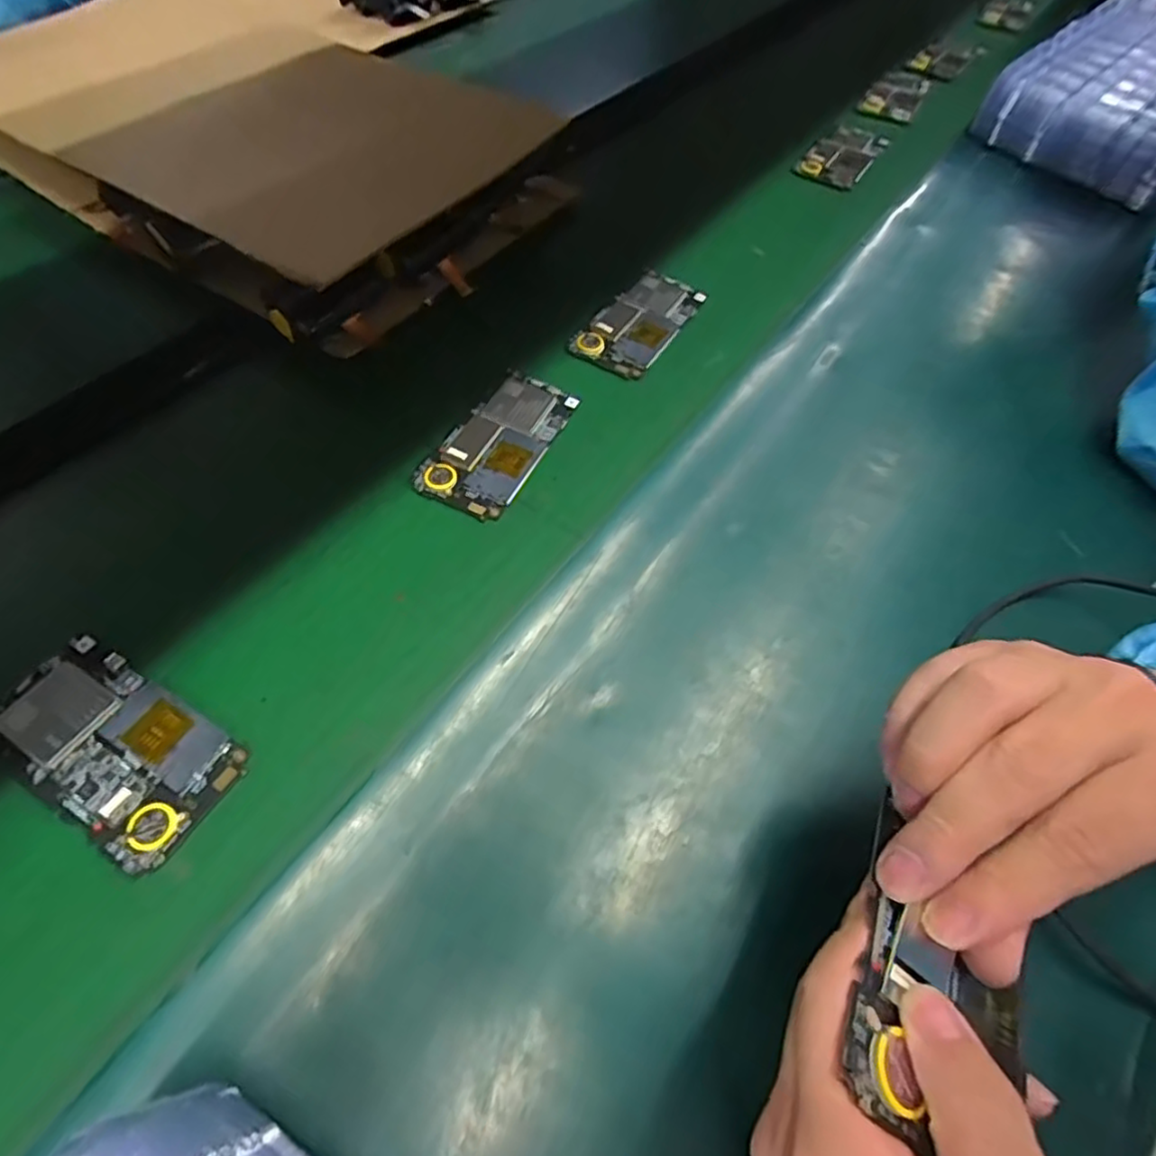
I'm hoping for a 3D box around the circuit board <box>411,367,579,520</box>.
[{"bbox_3d":[-0.051,-0.093,0.440,0.063,0.008,0.123,26,65,14],"label":"circuit board"}]

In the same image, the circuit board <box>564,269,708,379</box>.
[{"bbox_3d":[0.049,-0.206,0.515,0.063,0.008,0.122,29,66,15],"label":"circuit board"}]

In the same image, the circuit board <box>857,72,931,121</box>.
[{"bbox_3d":[0.383,-0.578,0.778,0.058,0.015,0.138,30,66,15],"label":"circuit board"}]

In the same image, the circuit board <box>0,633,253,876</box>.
[{"bbox_3d":[-0.228,0.080,0.316,0.125,0.008,0.065,29,66,15],"label":"circuit board"}]

